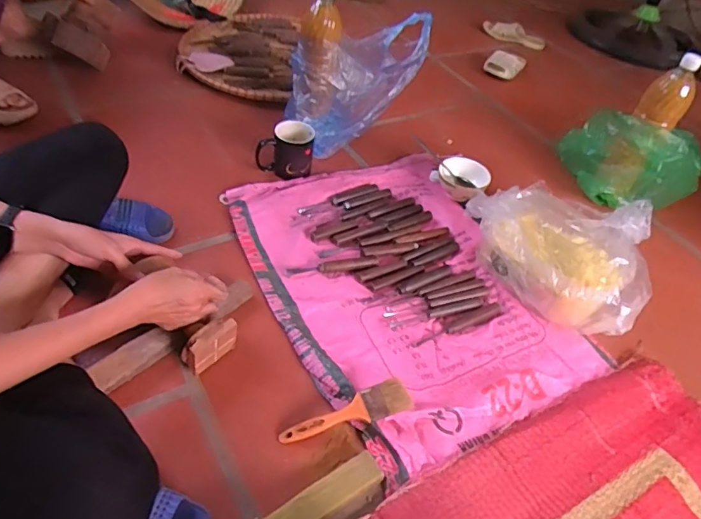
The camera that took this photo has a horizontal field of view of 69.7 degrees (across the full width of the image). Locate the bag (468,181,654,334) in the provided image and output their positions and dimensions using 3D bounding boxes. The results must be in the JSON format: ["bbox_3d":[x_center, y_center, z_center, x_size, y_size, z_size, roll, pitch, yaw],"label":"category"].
[{"bbox_3d":[0.355,-0.018,0.875,0.275,0.152,0.239,9,46,0],"label":"bag"}]

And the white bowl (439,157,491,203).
[{"bbox_3d":[0.235,-0.165,1.062,0.105,0.057,0.105,5,46,-5],"label":"white bowl"}]

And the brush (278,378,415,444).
[{"bbox_3d":[-0.006,0.213,0.687,0.181,0.013,0.047,-21,63,-9],"label":"brush"}]

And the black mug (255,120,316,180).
[{"bbox_3d":[-0.132,-0.225,1.034,0.108,0.097,0.075,11,46,2],"label":"black mug"}]

